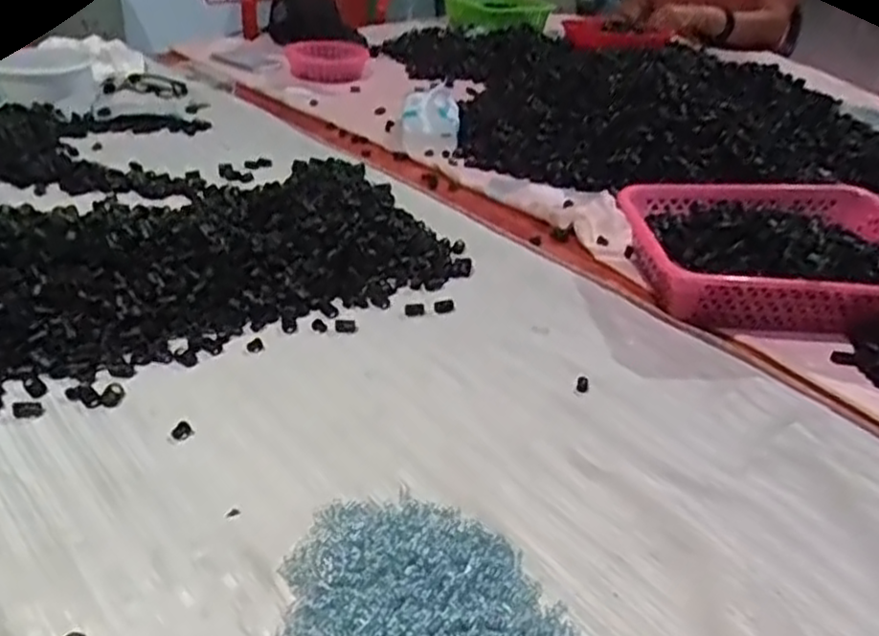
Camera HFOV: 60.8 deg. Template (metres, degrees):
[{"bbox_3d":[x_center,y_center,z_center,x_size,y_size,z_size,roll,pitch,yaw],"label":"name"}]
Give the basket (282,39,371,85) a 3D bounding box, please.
[{"bbox_3d":[-0.227,-0.507,1.484,0.168,0.061,0.089,1,32,-6],"label":"basket"}]

